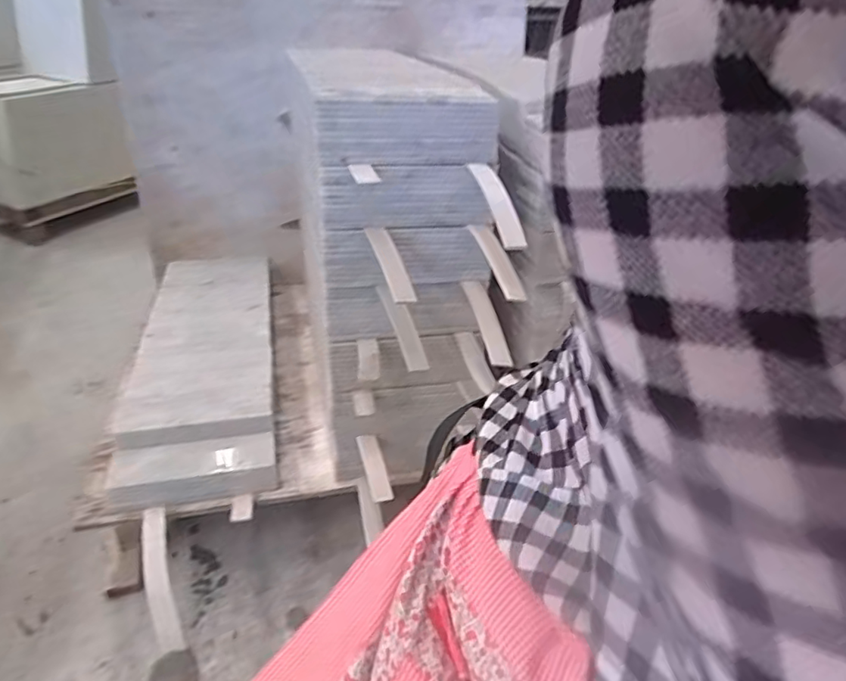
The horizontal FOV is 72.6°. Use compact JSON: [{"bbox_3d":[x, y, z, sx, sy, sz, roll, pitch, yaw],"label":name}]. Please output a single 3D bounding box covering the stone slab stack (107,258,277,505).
[{"bbox_3d":[-0.540,0.015,1.447,0.301,0.086,0.927,-4,36,-13],"label":"stone slab stack"}]

